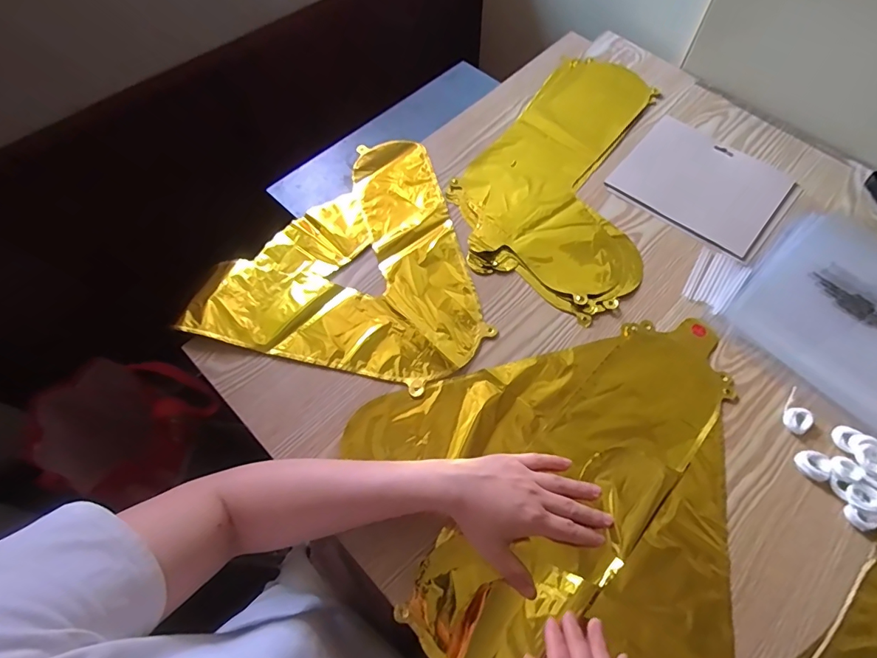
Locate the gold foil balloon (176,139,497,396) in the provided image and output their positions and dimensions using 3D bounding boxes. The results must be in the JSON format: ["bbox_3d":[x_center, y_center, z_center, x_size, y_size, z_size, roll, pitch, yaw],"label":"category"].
[{"bbox_3d":[-0.084,-0.108,0.567,0.309,0.011,0.335,14,64,8],"label":"gold foil balloon"}]

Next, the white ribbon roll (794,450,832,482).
[{"bbox_3d":[0.357,0.129,0.443,0.029,0.011,0.024,39,70,19],"label":"white ribbon roll"}]

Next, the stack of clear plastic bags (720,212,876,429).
[{"bbox_3d":[0.471,-0.024,0.520,0.243,0.009,0.211,-40,69,-18],"label":"stack of clear plastic bags"}]

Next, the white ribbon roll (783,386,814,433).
[{"bbox_3d":[0.362,0.082,0.466,0.026,0.007,0.045,34,68,17],"label":"white ribbon roll"}]

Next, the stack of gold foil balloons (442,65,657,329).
[{"bbox_3d":[0.191,-0.217,0.623,0.248,0.009,0.413,30,67,15],"label":"stack of gold foil balloons"}]

